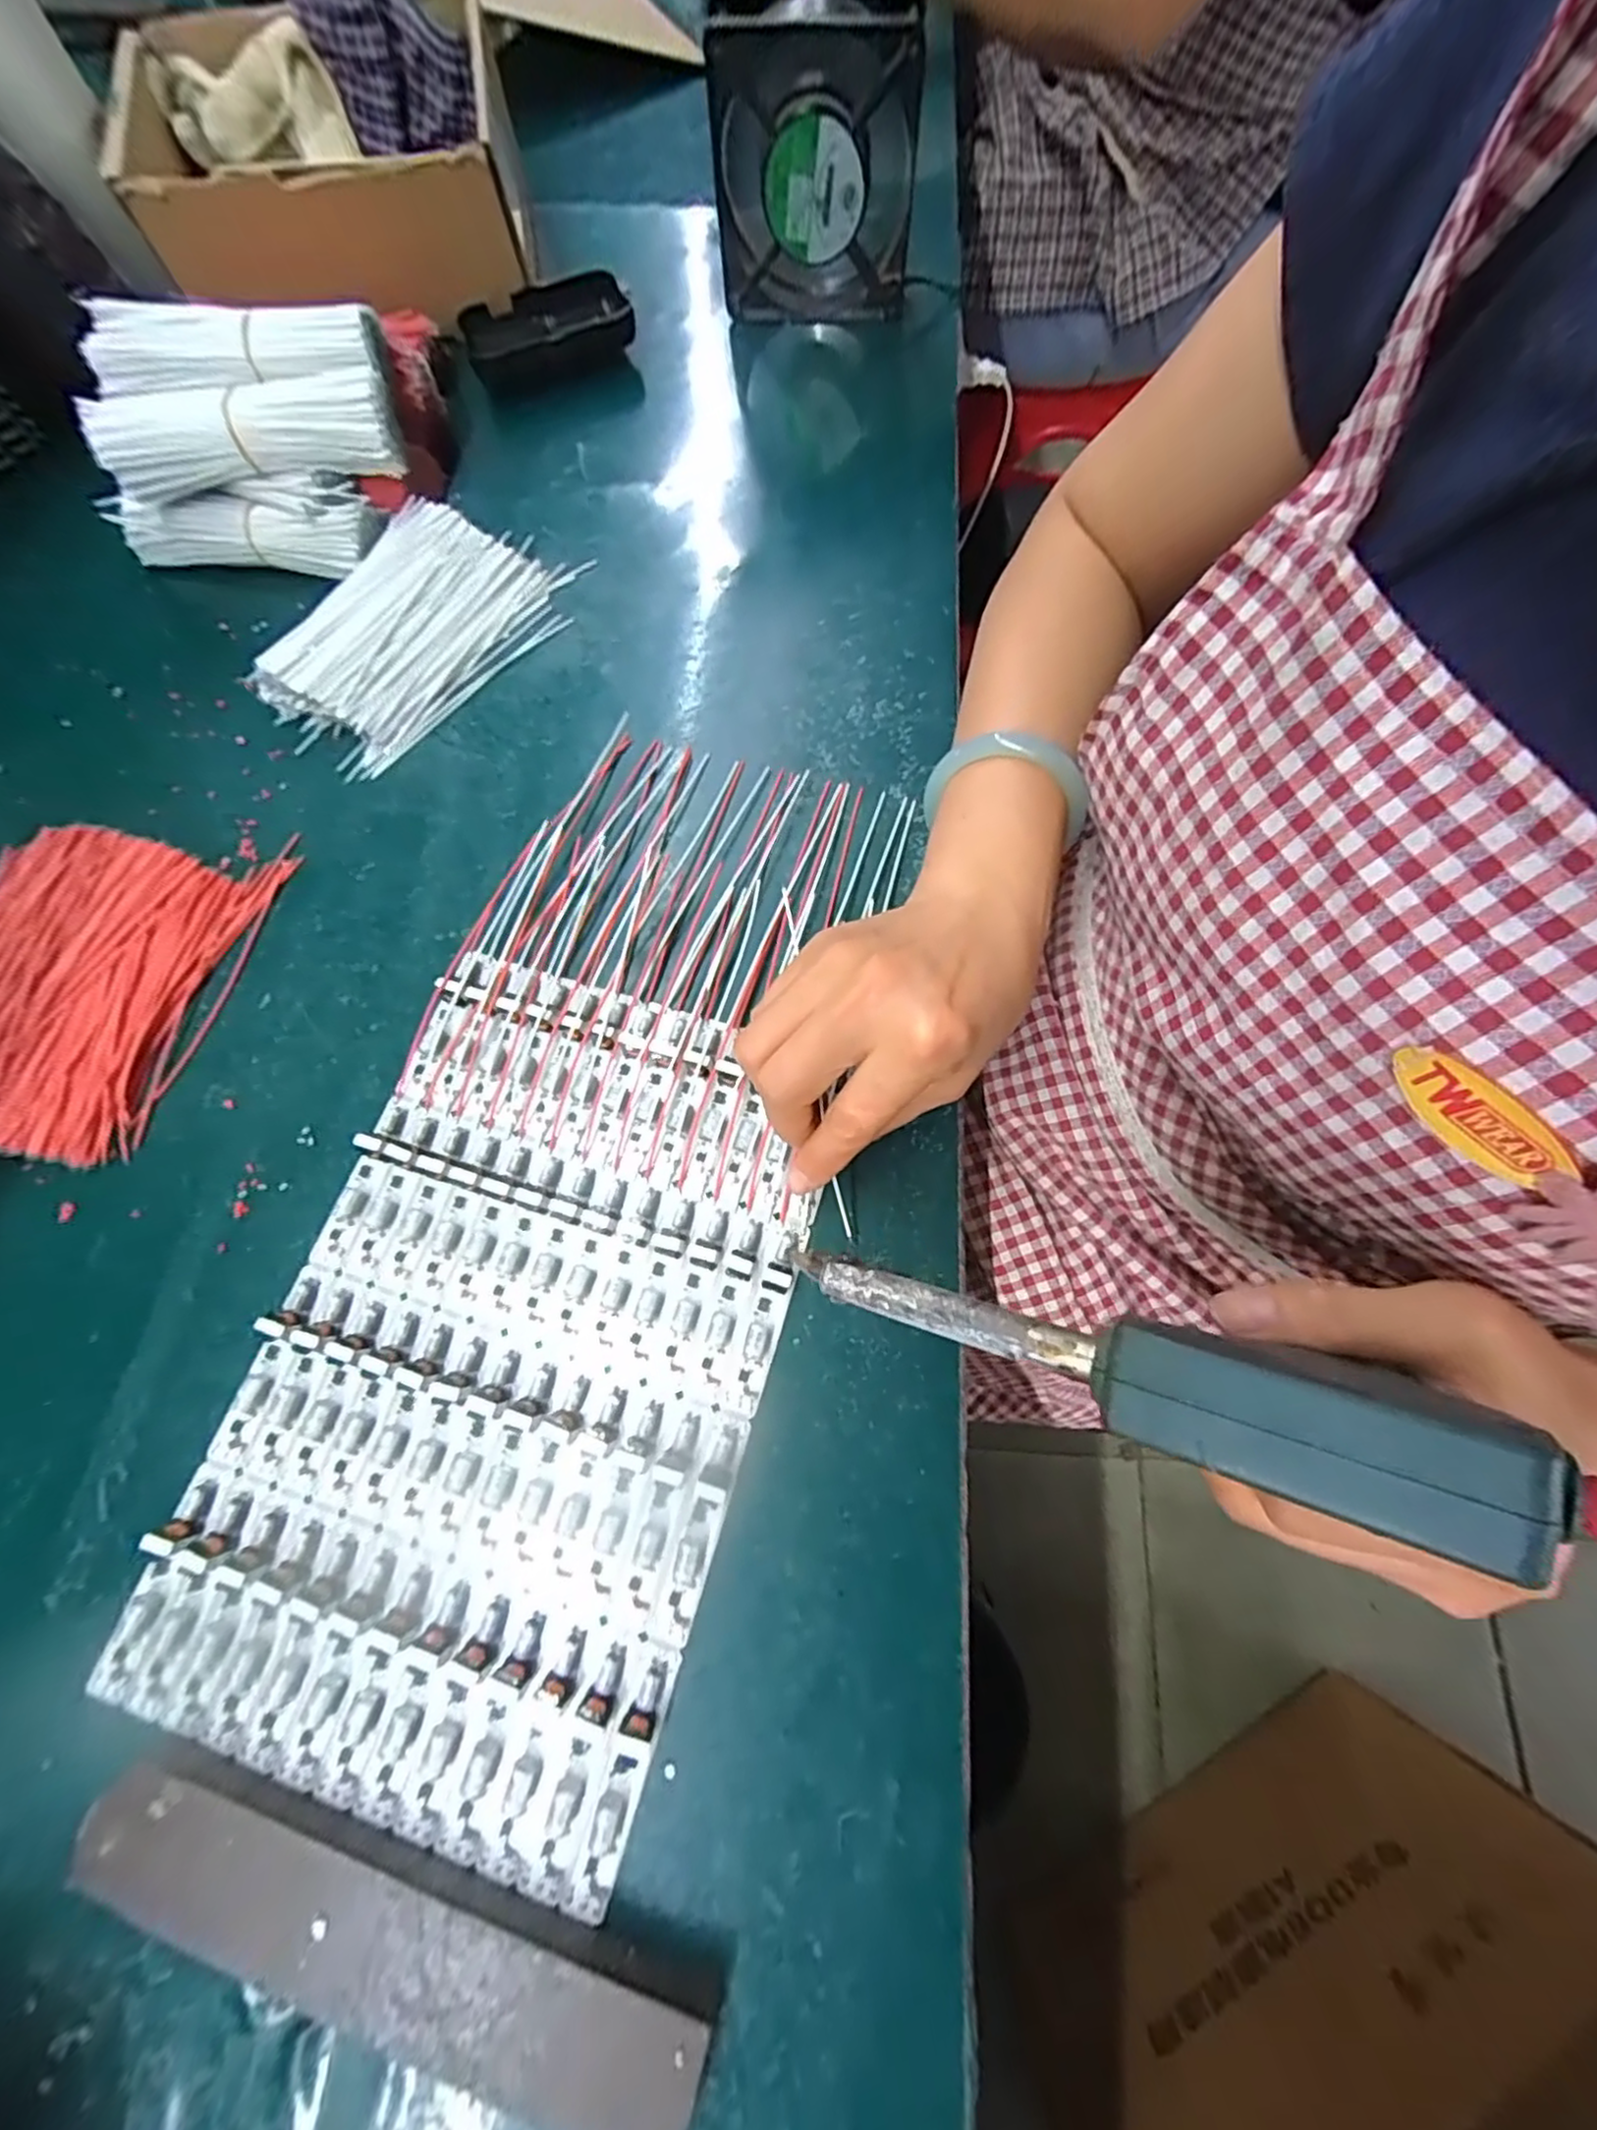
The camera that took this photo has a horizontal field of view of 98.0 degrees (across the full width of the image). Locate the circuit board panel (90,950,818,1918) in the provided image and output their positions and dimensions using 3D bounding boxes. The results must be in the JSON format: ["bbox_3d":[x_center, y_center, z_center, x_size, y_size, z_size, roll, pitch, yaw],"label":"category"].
[{"bbox_3d":[-0.109,0.105,0.269,0.187,0.012,0.292,16,72,7],"label":"circuit board panel"}]

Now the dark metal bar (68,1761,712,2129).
[{"bbox_3d":[-0.125,0.262,0.210,0.196,0.018,0.031,16,72,7],"label":"dark metal bar"}]

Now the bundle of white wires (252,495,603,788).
[{"bbox_3d":[-0.213,-0.247,0.385,0.106,0.026,0.174,41,77,14],"label":"bundle of white wires"}]

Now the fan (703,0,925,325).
[{"bbox_3d":[0.010,-0.537,0.419,0.120,0.116,0.032,0,71,2],"label":"fan"}]

